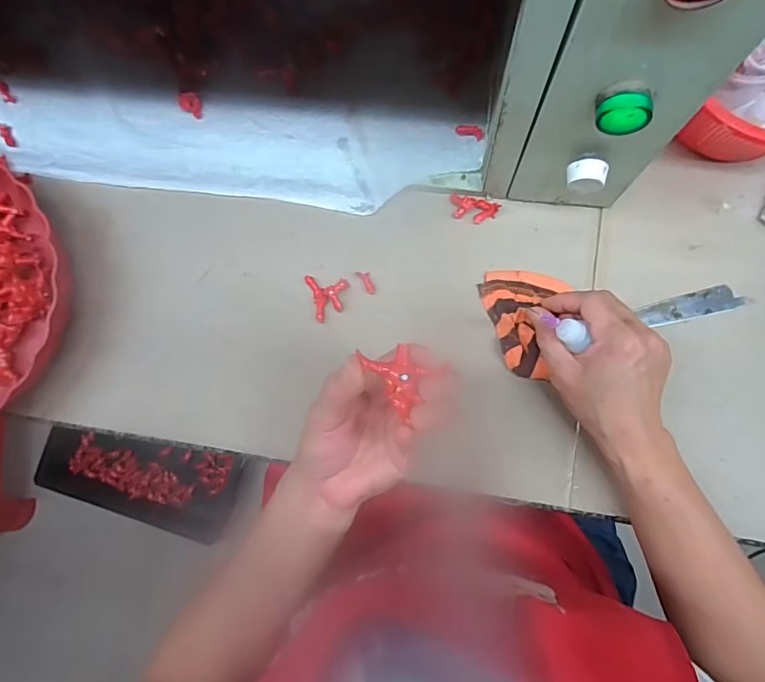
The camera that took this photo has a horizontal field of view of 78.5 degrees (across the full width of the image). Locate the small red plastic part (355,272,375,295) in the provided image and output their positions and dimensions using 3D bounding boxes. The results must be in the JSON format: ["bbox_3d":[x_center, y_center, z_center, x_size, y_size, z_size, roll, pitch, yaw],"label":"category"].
[{"bbox_3d":[-0.013,-0.051,0.402,0.010,0.004,0.024,-32,85,2],"label":"small red plastic part"}]

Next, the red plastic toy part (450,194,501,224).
[{"bbox_3d":[0.077,-0.112,0.398,0.042,0.005,0.020,14,88,5],"label":"red plastic toy part"}]

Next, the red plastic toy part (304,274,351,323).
[{"bbox_3d":[-0.044,-0.039,0.402,0.033,0.009,0.040,-15,86,3],"label":"red plastic toy part"}]

